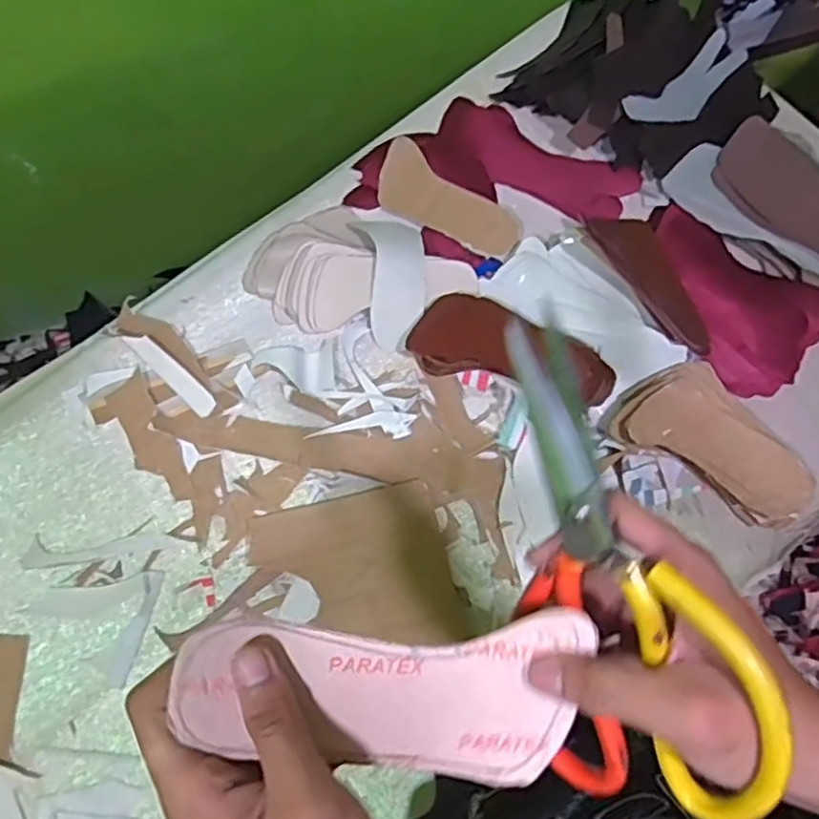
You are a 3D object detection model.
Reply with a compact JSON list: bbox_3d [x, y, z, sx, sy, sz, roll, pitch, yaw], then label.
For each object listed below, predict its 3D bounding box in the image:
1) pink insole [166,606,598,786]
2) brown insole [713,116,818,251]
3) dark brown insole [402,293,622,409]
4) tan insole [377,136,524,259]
[{"bbox_3d":[-0.010,0.112,0.281,0.157,0.028,0.066,7,72,-9],"label":"pink insole"},{"bbox_3d":[0.426,-0.194,0.728,0.095,0.014,0.253,-40,79,-7],"label":"brown insole"},{"bbox_3d":[0.102,-0.063,0.705,0.201,0.023,0.079,13,89,14],"label":"dark brown insole"},{"bbox_3d":[0.038,-0.214,0.751,0.167,0.007,0.069,38,109,6],"label":"tan insole"}]

